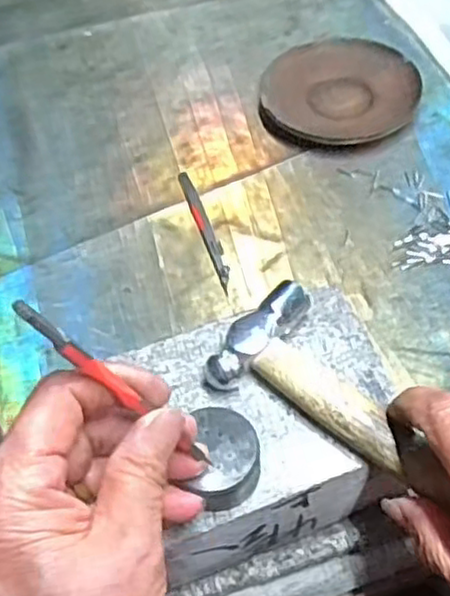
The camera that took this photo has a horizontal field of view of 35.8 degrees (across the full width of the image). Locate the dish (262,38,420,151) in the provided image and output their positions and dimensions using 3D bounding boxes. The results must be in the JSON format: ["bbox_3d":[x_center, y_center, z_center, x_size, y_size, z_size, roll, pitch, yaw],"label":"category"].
[{"bbox_3d":[0.084,-0.156,0.524,0.115,0.016,0.105,-2,53,3],"label":"dish"}]

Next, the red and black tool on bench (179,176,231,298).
[{"bbox_3d":[-0.012,-0.046,0.457,0.009,0.004,0.107,-17,54,-8],"label":"red and black tool on bench"}]

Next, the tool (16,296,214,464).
[{"bbox_3d":[-0.033,0.033,0.237,0.004,0.108,0.006,-13,48,29],"label":"tool"}]

